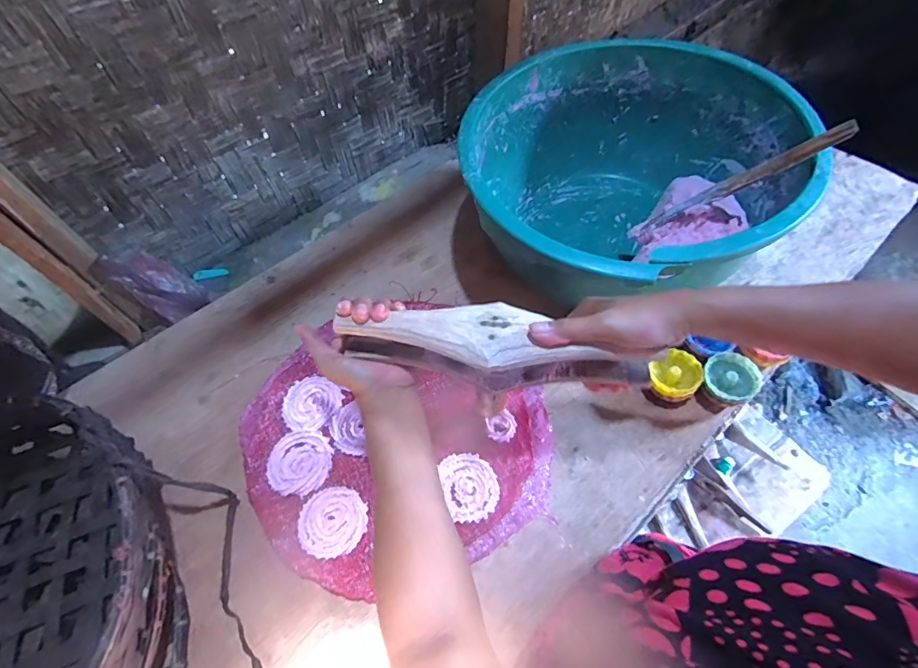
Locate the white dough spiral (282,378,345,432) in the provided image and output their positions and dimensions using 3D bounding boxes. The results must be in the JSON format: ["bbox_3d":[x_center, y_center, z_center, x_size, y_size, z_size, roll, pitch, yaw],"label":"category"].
[{"bbox_3d":[-0.197,0.091,0.582,0.073,0.008,0.069,31,64,20],"label":"white dough spiral"}]

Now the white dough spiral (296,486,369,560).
[{"bbox_3d":[-0.145,0.214,0.507,0.076,0.009,0.075,-1,58,2],"label":"white dough spiral"}]

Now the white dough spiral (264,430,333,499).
[{"bbox_3d":[-0.197,0.157,0.545,0.078,0.005,0.077,3,58,5],"label":"white dough spiral"}]

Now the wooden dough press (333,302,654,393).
[{"bbox_3d":[0.031,0.014,0.417,0.287,0.075,0.061,9,59,0],"label":"wooden dough press"}]

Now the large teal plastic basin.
[{"bbox_3d":[0.222,-0.205,0.635,0.423,0.211,0.409,-1,58,2],"label":"large teal plastic basin"}]

